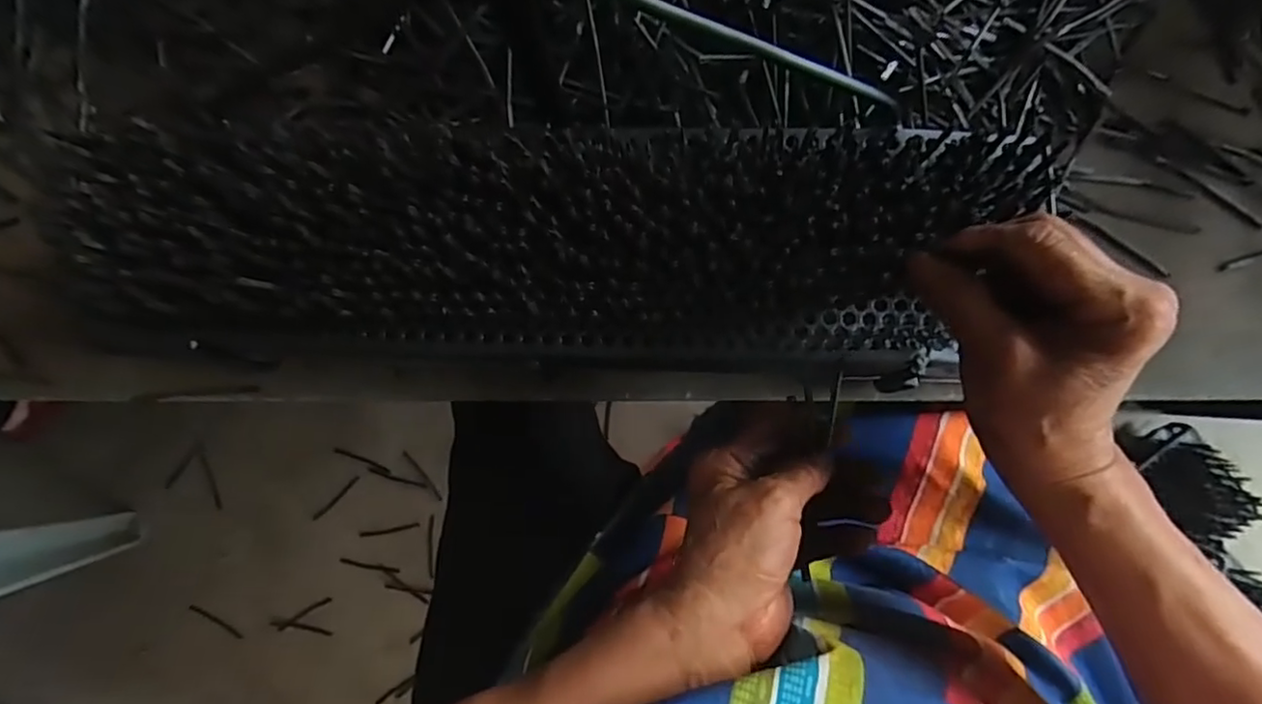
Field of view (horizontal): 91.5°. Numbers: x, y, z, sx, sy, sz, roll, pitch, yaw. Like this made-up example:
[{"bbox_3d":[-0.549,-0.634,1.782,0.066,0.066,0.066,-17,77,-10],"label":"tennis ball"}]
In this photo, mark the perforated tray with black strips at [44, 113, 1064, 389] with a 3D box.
[{"bbox_3d":[-0.063,-0.064,0.361,0.546,0.039,0.137,1,89,3],"label":"perforated tray with black strips"}]

